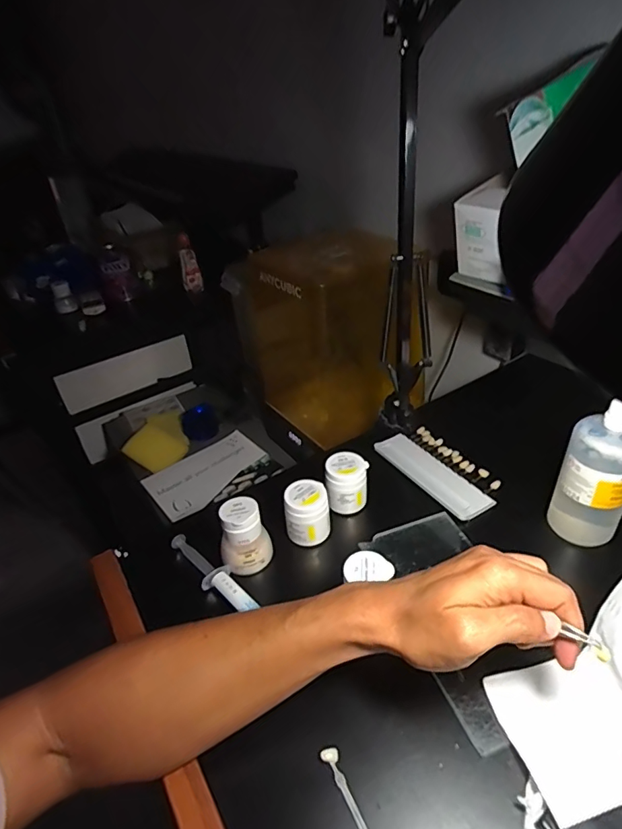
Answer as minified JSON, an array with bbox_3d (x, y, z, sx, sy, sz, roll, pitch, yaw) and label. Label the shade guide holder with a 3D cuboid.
[{"bbox_3d":[0.140,0.067,0.557,0.055,0.014,0.152,-23,39,-23],"label":"shade guide holder"}]

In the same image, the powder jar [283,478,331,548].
[{"bbox_3d":[-0.002,0.102,0.487,0.042,0.060,0.042,-4,35,3],"label":"powder jar"}]

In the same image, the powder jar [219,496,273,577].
[{"bbox_3d":[-0.065,0.118,0.460,0.046,0.069,0.038,-13,36,-11],"label":"powder jar"}]

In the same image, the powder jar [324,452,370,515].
[{"bbox_3d":[0.039,0.074,0.518,0.044,0.051,0.043,-4,35,3],"label":"powder jar"}]

